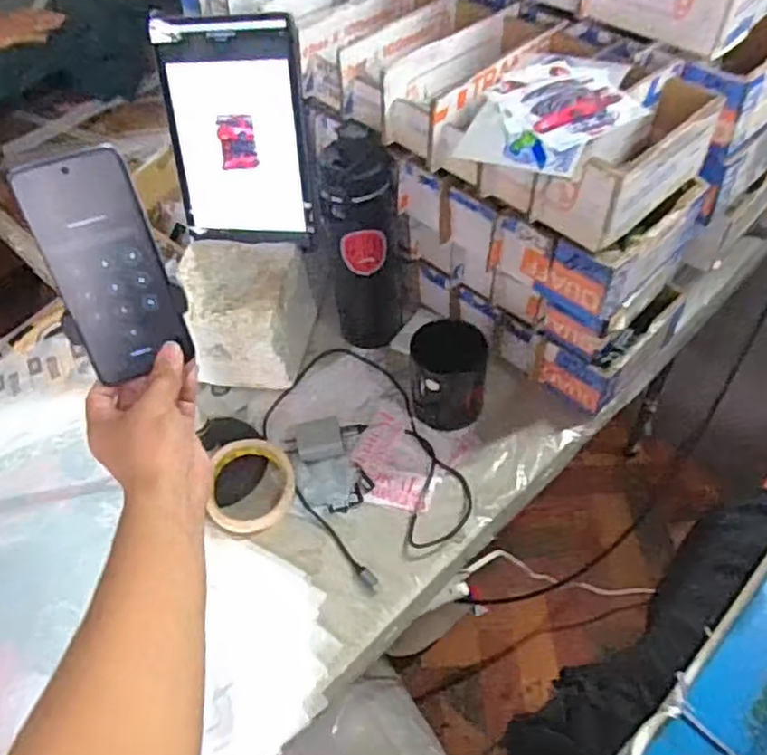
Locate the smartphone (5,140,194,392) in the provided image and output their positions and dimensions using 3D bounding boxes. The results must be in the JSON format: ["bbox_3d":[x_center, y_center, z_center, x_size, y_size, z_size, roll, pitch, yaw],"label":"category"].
[{"bbox_3d":[-0.201,-0.079,0.510,0.074,0.162,0.013,-17,25,-9],"label":"smartphone"}]

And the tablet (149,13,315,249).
[{"bbox_3d":[-0.161,-0.266,0.768,0.160,0.234,0.013,5,31,10],"label":"tablet"}]

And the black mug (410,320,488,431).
[{"bbox_3d":[0.070,0.004,0.753,0.080,0.100,0.079,-1,51,4],"label":"black mug"}]

